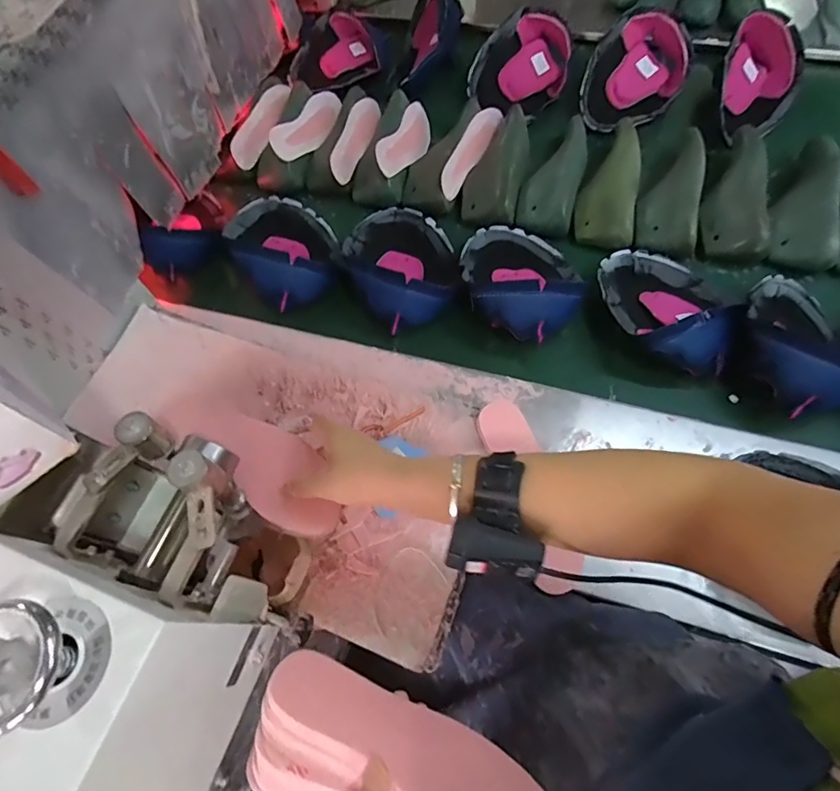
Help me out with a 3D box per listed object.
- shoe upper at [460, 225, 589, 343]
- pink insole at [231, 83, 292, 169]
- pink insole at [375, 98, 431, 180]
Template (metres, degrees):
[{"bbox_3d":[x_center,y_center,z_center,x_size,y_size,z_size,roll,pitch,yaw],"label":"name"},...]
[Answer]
[{"bbox_3d":[0.147,-0.177,0.725,0.166,0.086,0.208,3,64,4],"label":"shoe upper"},{"bbox_3d":[-0.289,-0.490,0.910,0.050,0.010,0.174,25,83,-7],"label":"pink insole"},{"bbox_3d":[-0.021,-0.434,0.863,0.012,0.070,0.211,-12,40,35],"label":"pink insole"}]

